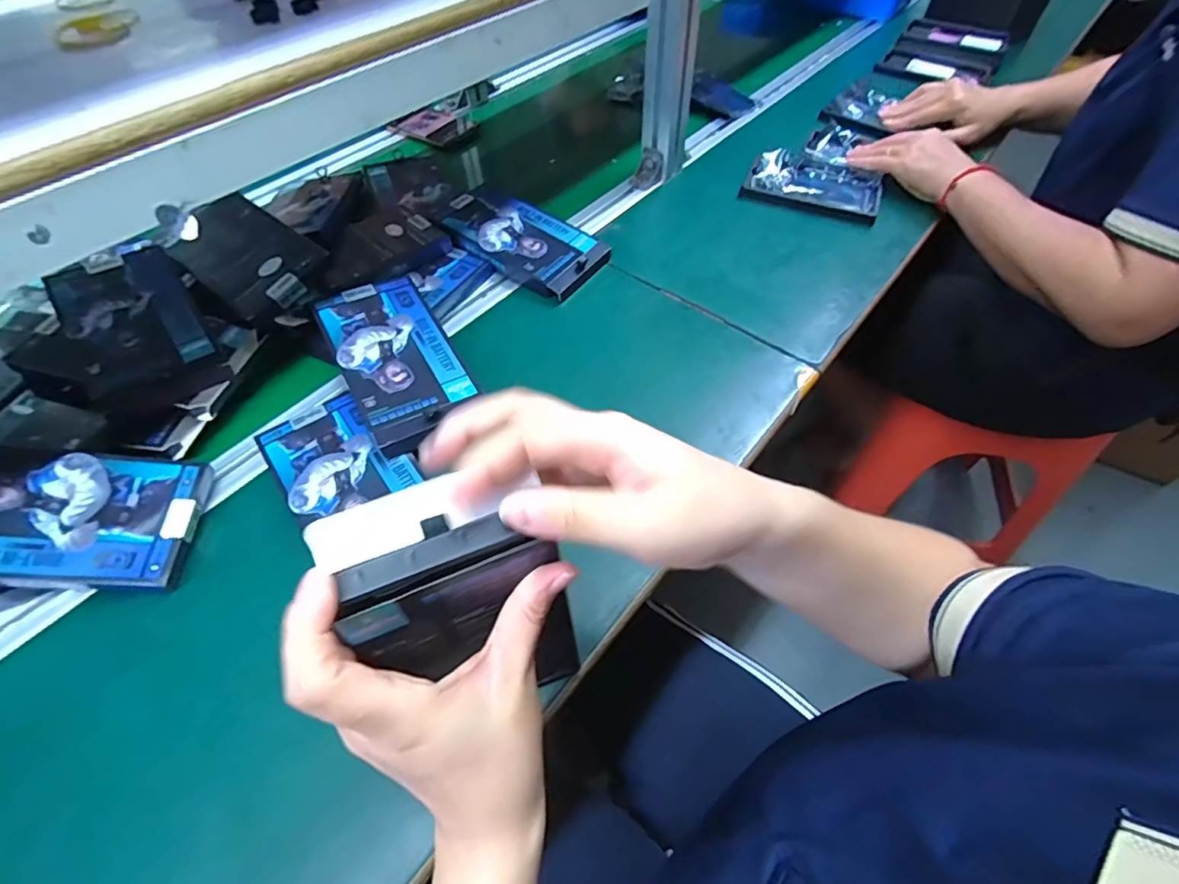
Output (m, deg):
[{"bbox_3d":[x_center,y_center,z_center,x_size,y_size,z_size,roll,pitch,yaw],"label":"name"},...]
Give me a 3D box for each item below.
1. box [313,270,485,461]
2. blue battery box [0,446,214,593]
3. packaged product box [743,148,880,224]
[{"bbox_3d":[-0.164,-0.073,0.466,0.092,0.027,0.180,-28,59,-18],"label":"box"},{"bbox_3d":[-0.373,0.048,0.373,0.174,0.016,0.102,6,58,-15],"label":"blue battery box"},{"bbox_3d":[0.278,-0.321,0.670,0.157,0.018,0.102,21,58,15],"label":"packaged product box"}]

